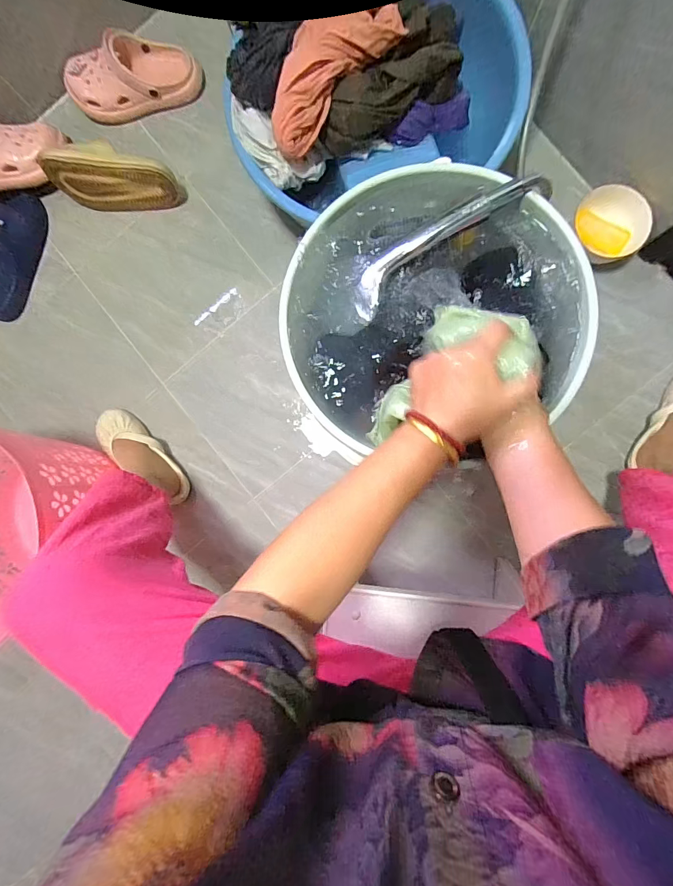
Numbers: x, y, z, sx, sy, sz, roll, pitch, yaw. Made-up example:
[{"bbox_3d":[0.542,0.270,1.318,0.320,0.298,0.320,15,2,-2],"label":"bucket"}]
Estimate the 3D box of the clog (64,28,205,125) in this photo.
[{"bbox_3d":[-0.427,-0.765,0.810,0.279,0.074,0.132,-9,90,4],"label":"clog"}]

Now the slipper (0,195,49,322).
[{"bbox_3d":[-0.719,-0.407,0.837,0.117,0.063,0.270,16,91,4],"label":"slipper"}]

